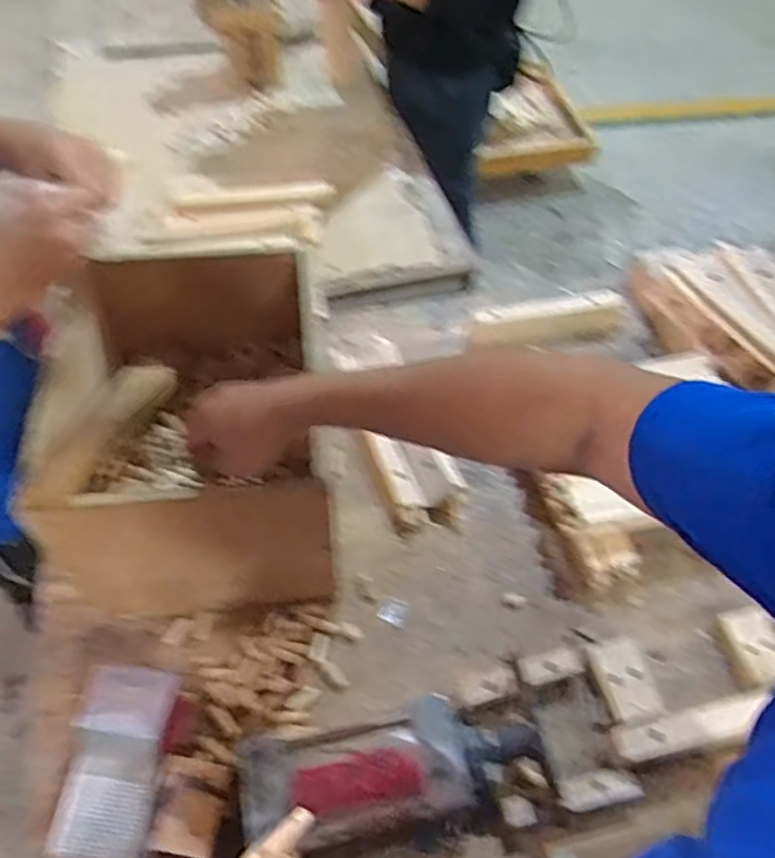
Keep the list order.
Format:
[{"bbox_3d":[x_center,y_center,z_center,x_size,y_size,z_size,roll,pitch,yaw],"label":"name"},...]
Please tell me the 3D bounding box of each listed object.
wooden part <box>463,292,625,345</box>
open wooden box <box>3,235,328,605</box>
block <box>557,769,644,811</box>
[{"bbox_3d":[0.236,-0.160,1.026,0.236,0.050,0.039,-7,55,-8],"label":"wooden part"},{"bbox_3d":[-0.195,-0.009,0.762,0.258,0.251,0.357,-3,55,-5],"label":"open wooden box"},{"bbox_3d":[0.197,0.341,0.657,0.077,0.023,0.029,-8,55,-8],"label":"block"}]

